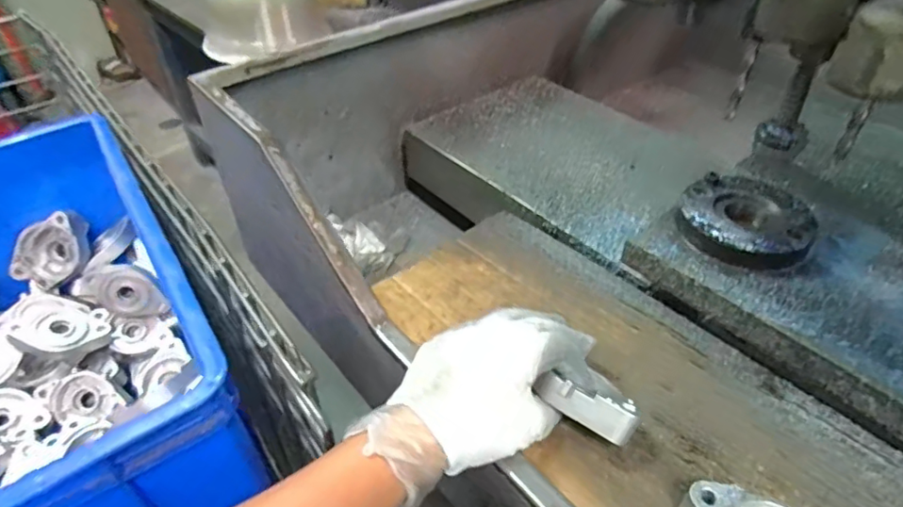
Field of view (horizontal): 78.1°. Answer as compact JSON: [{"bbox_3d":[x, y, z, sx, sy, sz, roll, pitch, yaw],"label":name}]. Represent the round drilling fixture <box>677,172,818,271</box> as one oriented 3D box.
[{"bbox_3d":[0.250,-0.030,0.476,0.104,0.023,0.098,0,42,0],"label":"round drilling fixture"}]

